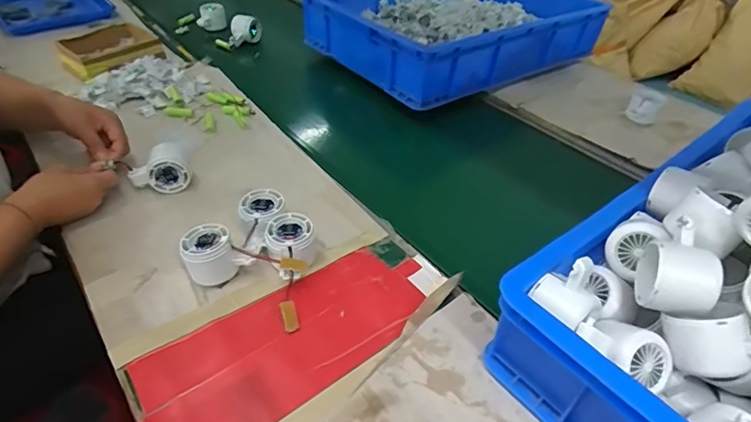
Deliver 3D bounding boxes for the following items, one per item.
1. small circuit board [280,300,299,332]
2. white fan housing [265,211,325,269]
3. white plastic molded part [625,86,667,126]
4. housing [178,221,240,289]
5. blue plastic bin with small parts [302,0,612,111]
[{"bbox_3d":[-0.093,0.114,0.493,0.015,0.004,0.033,-11,75,-21],"label":"small circuit board"},{"bbox_3d":[-0.100,0.040,0.550,0.061,0.049,0.063,14,42,13],"label":"white fan housing"},{"bbox_3d":[0.504,-0.194,0.852,0.059,0.043,0.085,27,46,25],"label":"white plastic molded part"},{"bbox_3d":[-0.196,0.053,0.535,0.056,0.051,0.062,-19,46,-24],"label":"housing"},{"bbox_3d":[0.173,-0.424,1.046,0.567,0.123,0.410,-26,49,-29],"label":"blue plastic bin with small parts"}]

